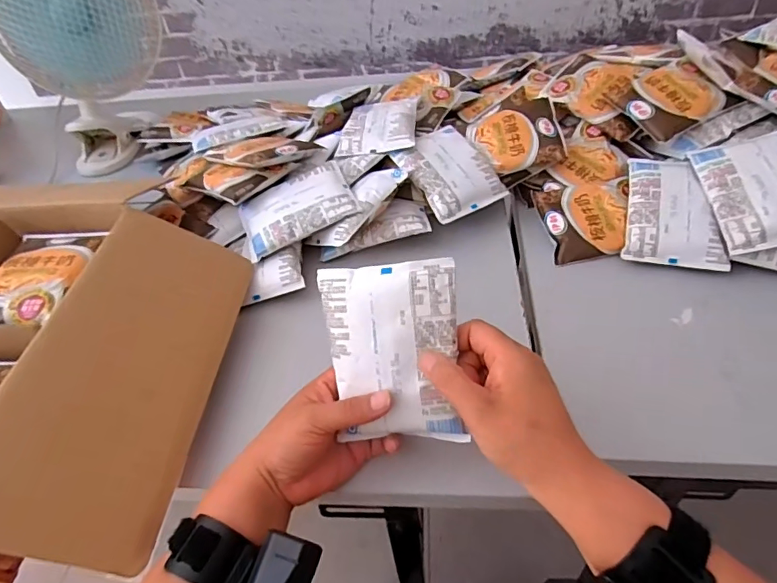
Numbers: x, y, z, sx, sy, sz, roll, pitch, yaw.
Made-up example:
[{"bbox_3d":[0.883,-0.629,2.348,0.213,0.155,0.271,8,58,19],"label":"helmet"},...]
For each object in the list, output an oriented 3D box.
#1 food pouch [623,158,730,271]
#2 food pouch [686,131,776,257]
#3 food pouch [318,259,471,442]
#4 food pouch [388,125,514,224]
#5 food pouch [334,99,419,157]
[{"bbox_3d":[0.307,-0.089,0.524,0.094,0.016,0.127,8,71,18],"label":"food pouch"},{"bbox_3d":[0.379,-0.105,0.495,0.098,0.020,0.127,-14,64,19],"label":"food pouch"},{"bbox_3d":[0.004,0.046,0.348,0.093,0.128,0.014,-4,5,12],"label":"food pouch"},{"bbox_3d":[0.071,-0.144,0.579,0.094,0.017,0.121,-27,68,-18],"label":"food pouch"},{"bbox_3d":[-0.011,-0.213,0.617,0.092,0.017,0.104,2,45,9],"label":"food pouch"}]

